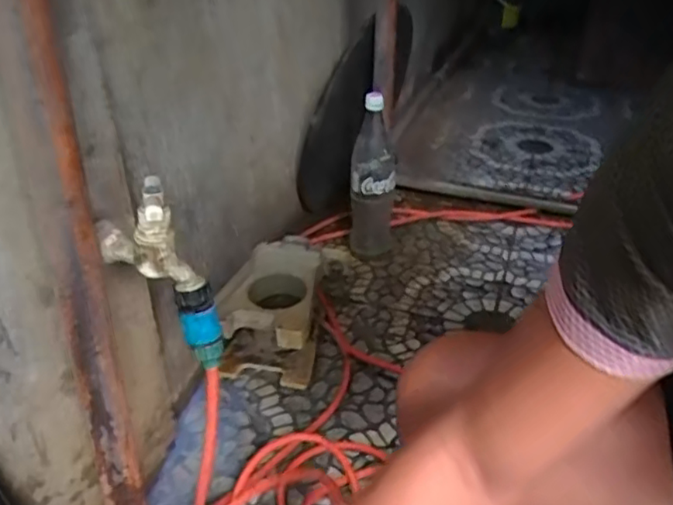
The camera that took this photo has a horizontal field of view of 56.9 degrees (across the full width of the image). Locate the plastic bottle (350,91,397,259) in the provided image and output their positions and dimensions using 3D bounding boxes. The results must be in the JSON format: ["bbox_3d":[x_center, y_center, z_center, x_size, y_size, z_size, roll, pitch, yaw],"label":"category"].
[{"bbox_3d":[0.068,-0.132,1.176,0.083,0.319,0.085,1,34,5],"label":"plastic bottle"}]

